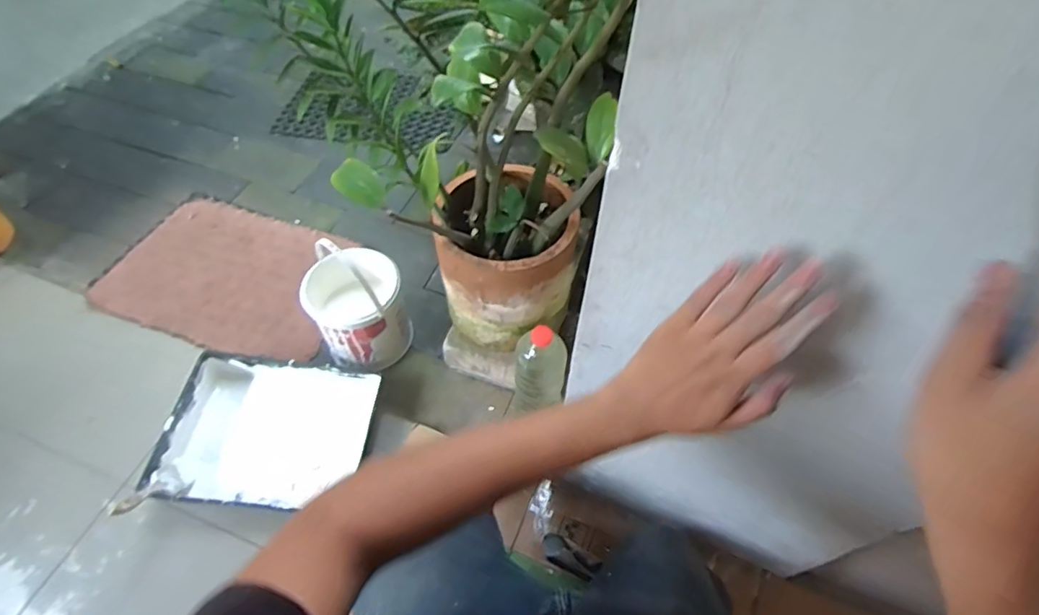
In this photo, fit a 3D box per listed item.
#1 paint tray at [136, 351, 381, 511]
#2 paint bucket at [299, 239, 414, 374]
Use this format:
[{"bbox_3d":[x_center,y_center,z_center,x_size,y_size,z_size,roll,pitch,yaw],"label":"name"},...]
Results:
[{"bbox_3d":[-0.471,0.235,1.002,0.358,0.104,0.271,2,55,1],"label":"paint tray"},{"bbox_3d":[-0.330,0.002,1.075,0.180,0.241,0.182,0,55,0],"label":"paint bucket"}]

